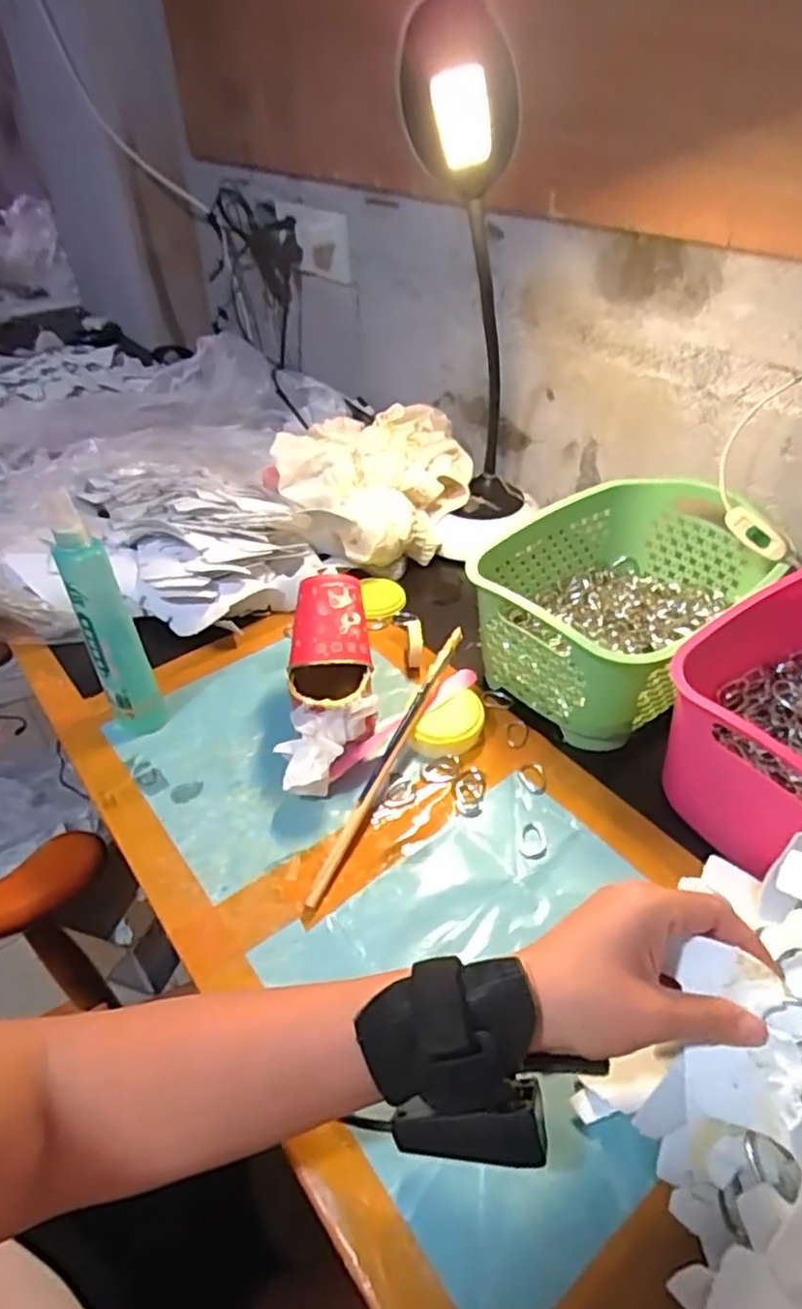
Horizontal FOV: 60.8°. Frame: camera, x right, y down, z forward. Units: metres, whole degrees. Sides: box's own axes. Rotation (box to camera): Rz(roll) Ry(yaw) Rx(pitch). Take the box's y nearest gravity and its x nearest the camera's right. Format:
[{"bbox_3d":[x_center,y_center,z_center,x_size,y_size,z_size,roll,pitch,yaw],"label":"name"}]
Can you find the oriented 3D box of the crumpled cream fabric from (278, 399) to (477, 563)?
[{"bbox_3d":[-0.025,-0.205,0.802,0.188,0.115,0.241,14,43,16],"label":"crumpled cream fabric"}]

